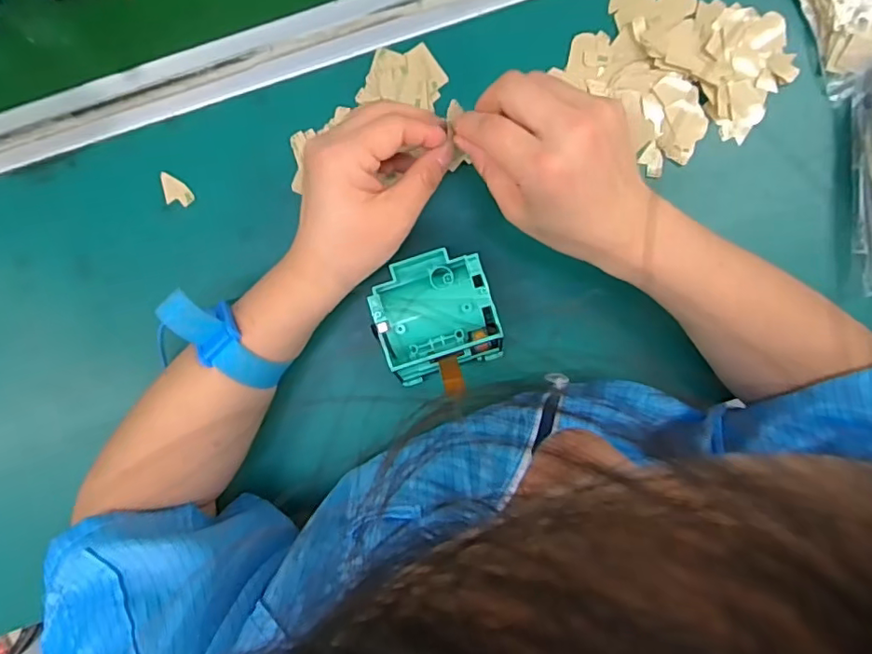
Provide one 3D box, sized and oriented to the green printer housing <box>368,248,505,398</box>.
[{"bbox_3d":[0.000,-0.003,0.361,0.074,0.045,0.085,-18,93,1],"label":"green printer housing"}]

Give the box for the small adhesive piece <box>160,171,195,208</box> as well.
[{"bbox_3d":[-0.176,-0.090,0.369,0.024,0.004,0.017,31,93,-2],"label":"small adhesive piece"}]

